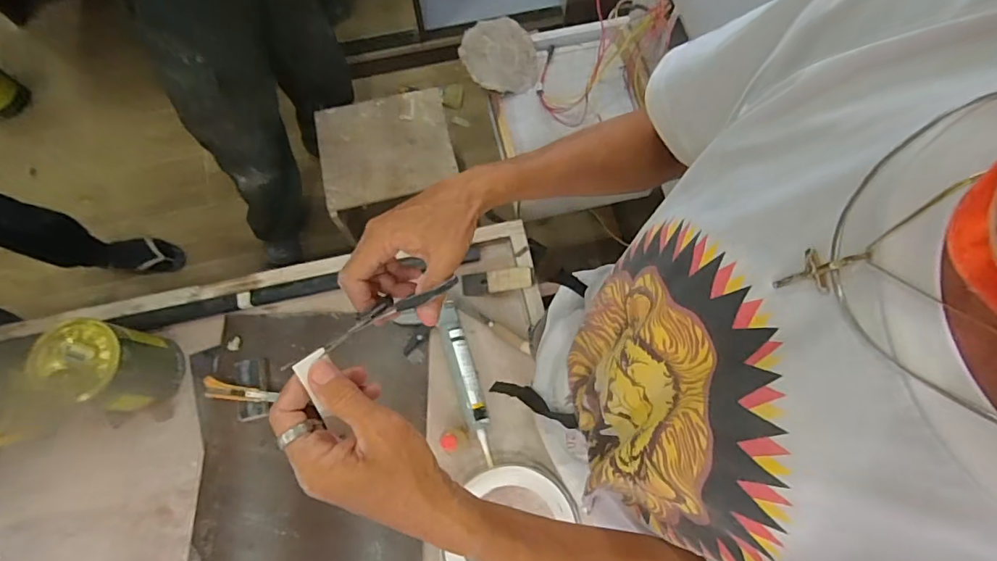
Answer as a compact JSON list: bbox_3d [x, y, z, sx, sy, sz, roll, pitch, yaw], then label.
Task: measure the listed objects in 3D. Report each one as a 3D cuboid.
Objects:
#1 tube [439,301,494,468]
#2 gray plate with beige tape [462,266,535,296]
[{"bbox_3d":[-0.068,0.213,1.034,0.047,0.055,0.345,-17,74,-4],"label":"tube"},{"bbox_3d":[-0.004,0.002,1.105,0.160,0.012,0.053,-9,73,13],"label":"gray plate with beige tape"}]

